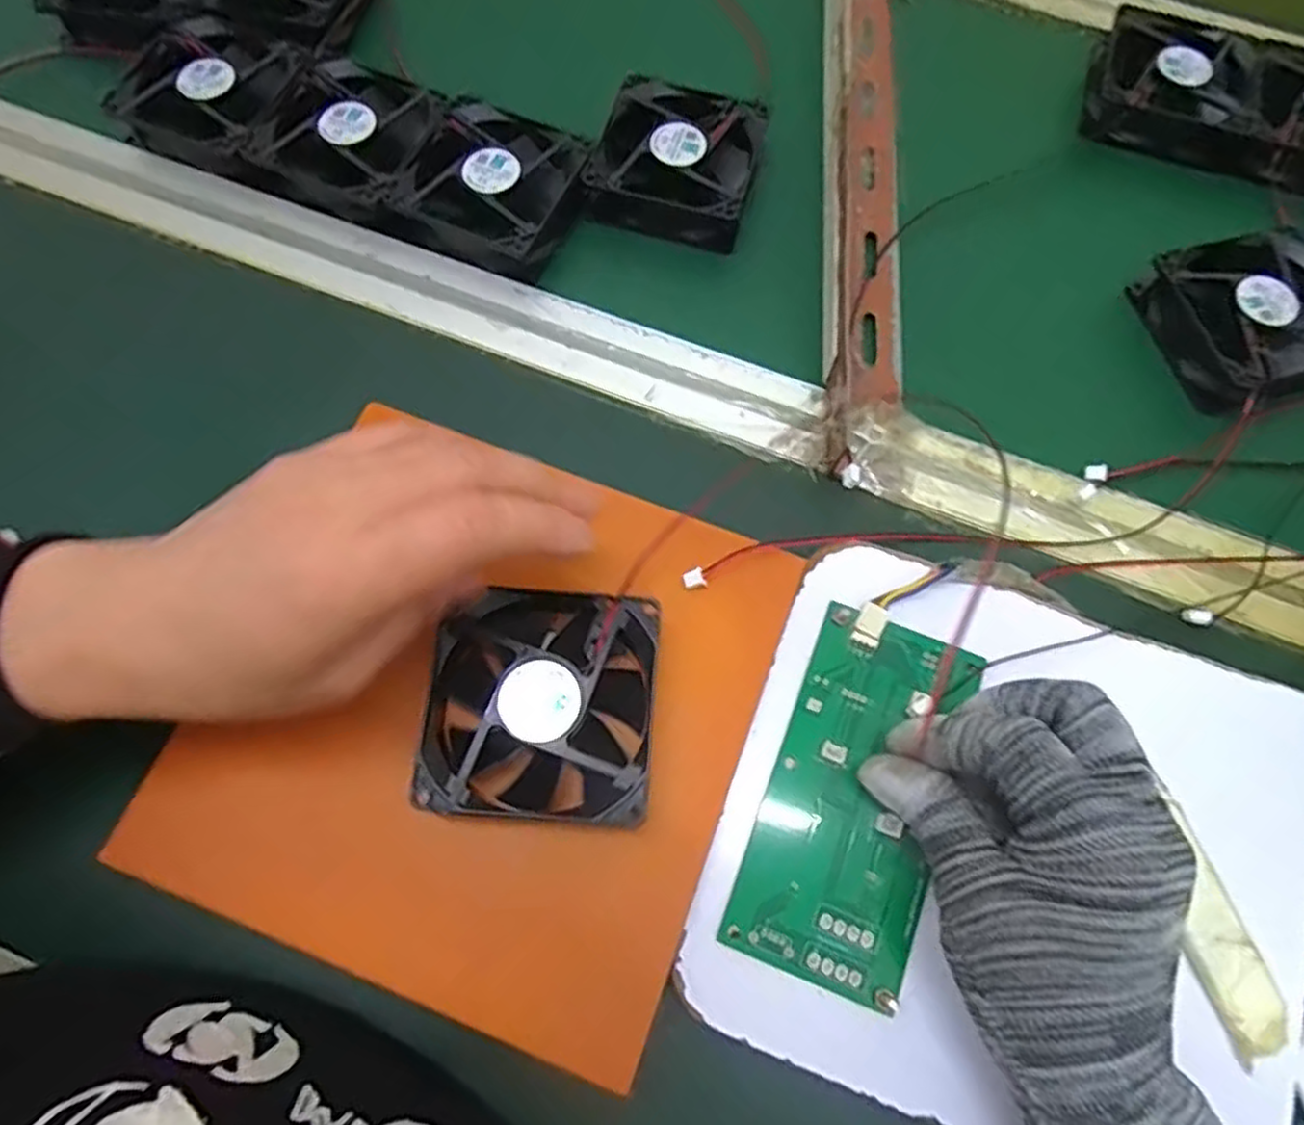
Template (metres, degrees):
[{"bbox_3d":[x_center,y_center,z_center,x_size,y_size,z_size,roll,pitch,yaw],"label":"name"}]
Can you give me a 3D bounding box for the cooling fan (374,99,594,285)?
[{"bbox_3d":[-0.077,-0.193,0.388,0.085,0.027,0.088,26,66,7],"label":"cooling fan"}]

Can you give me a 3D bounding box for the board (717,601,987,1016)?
[{"bbox_3d":[0.077,0.085,0.282,0.064,0.010,0.133,18,73,6],"label":"board"}]

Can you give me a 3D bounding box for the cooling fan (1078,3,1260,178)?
[{"bbox_3d":[0.291,-0.265,0.424,0.087,0.025,0.078,22,65,5],"label":"cooling fan"}]

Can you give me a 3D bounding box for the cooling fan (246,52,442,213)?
[{"bbox_3d":[-0.152,-0.220,0.394,0.087,0.023,0.081,26,66,7],"label":"cooling fan"}]

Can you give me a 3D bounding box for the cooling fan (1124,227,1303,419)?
[{"bbox_3d":[0.295,-0.120,0.373,0.093,0.029,0.083,-16,68,-12],"label":"cooling fan"}]

